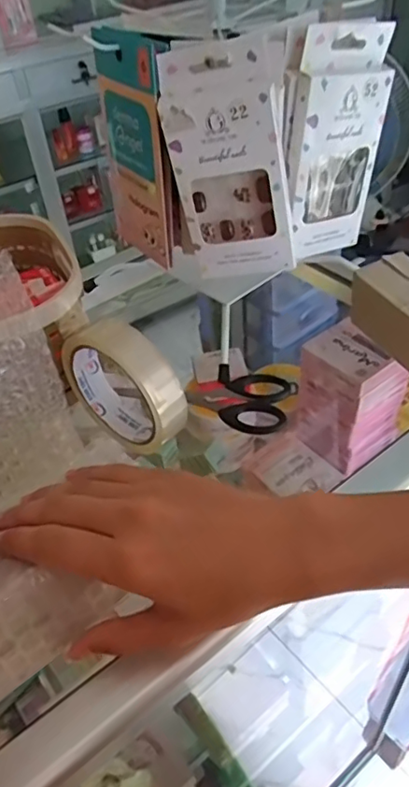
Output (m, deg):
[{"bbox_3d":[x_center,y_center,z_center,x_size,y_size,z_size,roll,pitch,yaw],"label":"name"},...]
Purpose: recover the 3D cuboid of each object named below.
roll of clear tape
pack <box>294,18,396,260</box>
[{"bbox_3d":[-0.054,-0.005,0.387,0.096,0.084,0.027,25,51,30],"label":"roll of clear tape"},{"bbox_3d":[0.089,-0.165,0.386,0.068,0.143,0.015,-19,40,-24],"label":"pack"}]

